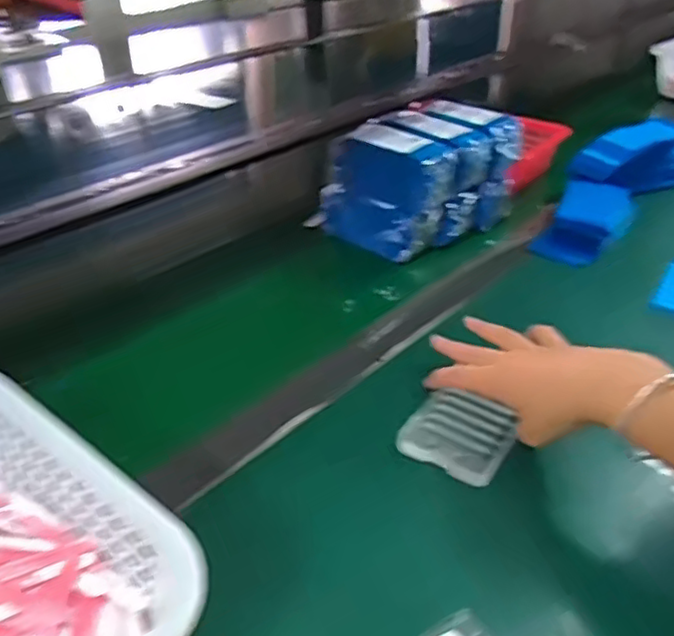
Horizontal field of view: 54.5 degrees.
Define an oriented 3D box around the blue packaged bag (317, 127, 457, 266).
[{"bbox_3d":[0.053,-0.143,0.721,0.135,0.125,0.061,25,42,31],"label":"blue packaged bag"}]

